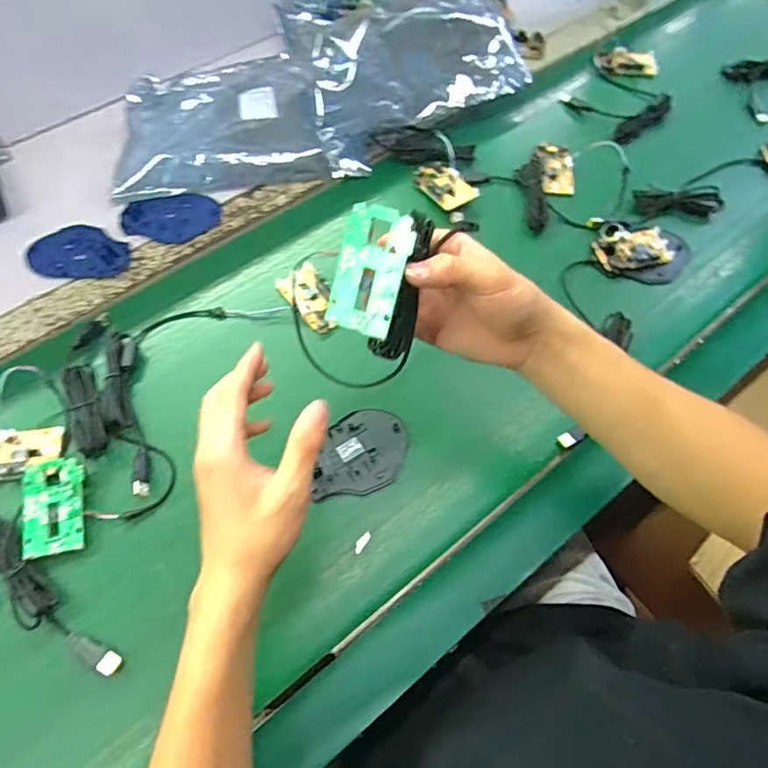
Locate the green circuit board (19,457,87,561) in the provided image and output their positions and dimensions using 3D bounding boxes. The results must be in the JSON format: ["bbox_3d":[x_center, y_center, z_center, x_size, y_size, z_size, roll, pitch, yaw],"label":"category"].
[{"bbox_3d":[-0.275,0.102,0.464,0.046,0.018,0.080,-12,63,-8],"label":"green circuit board"}]

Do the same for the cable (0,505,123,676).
[{"bbox_3d":[-0.270,0.165,0.436,0.039,0.017,0.173,-40,70,-20],"label":"cable"}]

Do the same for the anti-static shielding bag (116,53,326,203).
[{"bbox_3d":[-0.200,-0.319,0.673,0.232,0.042,0.191,-9,63,-7],"label":"anti-static shielding bag"}]

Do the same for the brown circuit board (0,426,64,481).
[{"bbox_3d":[-0.325,0.060,0.485,0.076,0.007,0.046,-10,63,-7],"label":"brown circuit board"}]

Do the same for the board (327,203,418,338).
[{"bbox_3d":[-0.009,-0.071,0.352,0.045,0.079,0.004,22,21,15],"label":"board"}]

